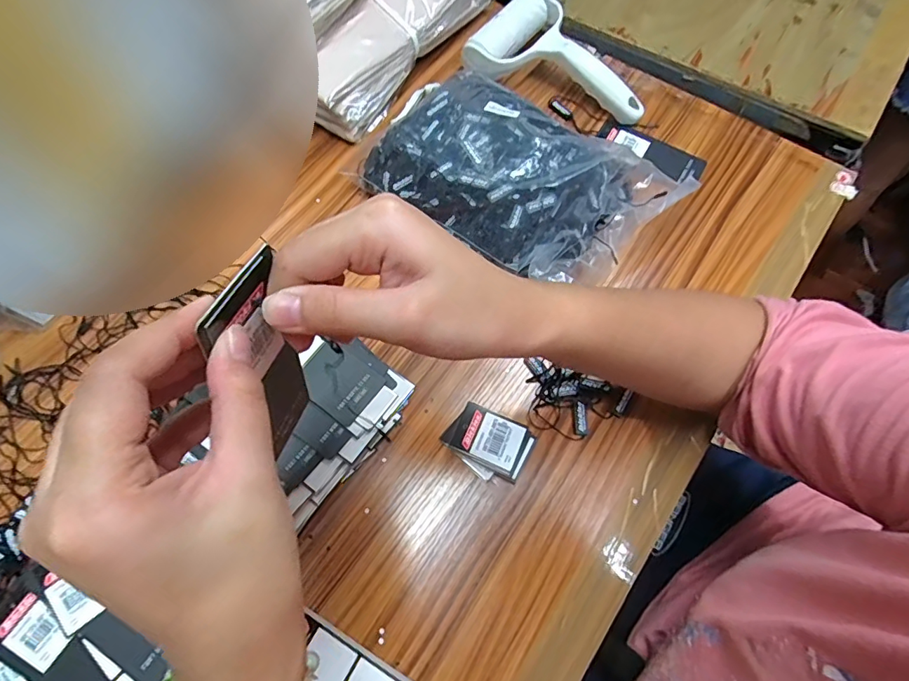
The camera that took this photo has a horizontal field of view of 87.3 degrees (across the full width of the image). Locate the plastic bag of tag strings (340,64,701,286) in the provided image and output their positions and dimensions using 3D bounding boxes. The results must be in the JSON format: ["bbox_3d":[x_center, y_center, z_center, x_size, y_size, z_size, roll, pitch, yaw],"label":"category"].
[{"bbox_3d":[0.054,-0.147,0.414,0.240,0.066,0.143,35,71,14],"label":"plastic bag of tag strings"}]

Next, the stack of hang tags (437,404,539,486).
[{"bbox_3d":[0.025,0.078,0.364,0.063,0.017,0.045,27,69,11],"label":"stack of hang tags"}]

